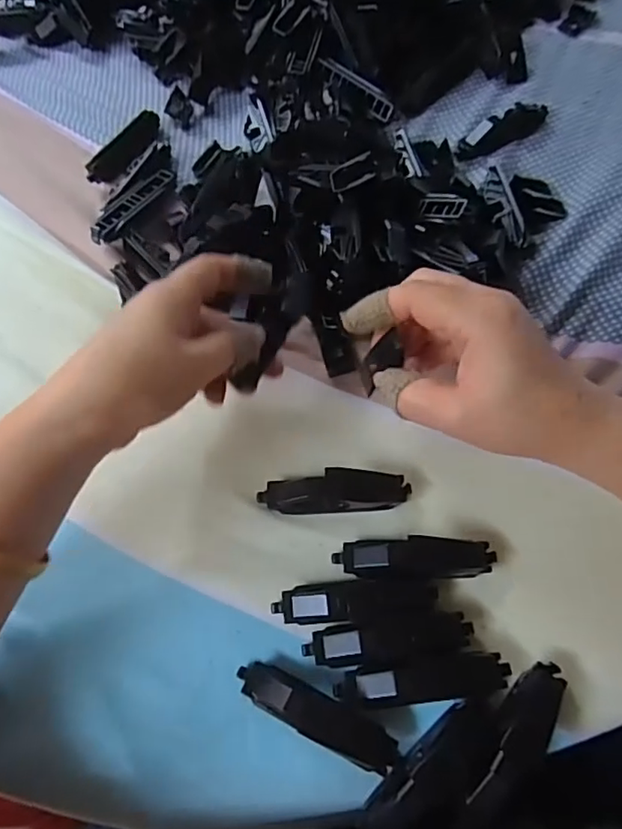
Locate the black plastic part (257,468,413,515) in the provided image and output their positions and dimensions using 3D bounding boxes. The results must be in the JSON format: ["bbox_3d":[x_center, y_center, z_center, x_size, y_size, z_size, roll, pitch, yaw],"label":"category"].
[{"bbox_3d":[0.012,0.042,0.308,0.079,0.013,0.021,-1,65,2],"label":"black plastic part"}]

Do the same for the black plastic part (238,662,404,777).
[{"bbox_3d":[0.003,0.140,0.264,0.080,0.017,0.018,23,68,12],"label":"black plastic part"}]

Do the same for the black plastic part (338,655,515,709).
[{"bbox_3d":[0.053,0.125,0.267,0.080,0.013,0.019,-6,65,-1],"label":"black plastic part"}]

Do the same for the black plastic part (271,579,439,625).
[{"bbox_3d":[0.022,0.093,0.282,0.080,0.019,0.020,-2,65,1],"label":"black plastic part"}]

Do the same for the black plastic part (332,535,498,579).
[{"bbox_3d":[0.053,0.074,0.291,0.080,0.017,0.021,0,65,2],"label":"black plastic part"}]

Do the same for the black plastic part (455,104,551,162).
[{"bbox_3d":[0.144,-0.213,0.423,0.082,0.015,0.017,-28,67,-10],"label":"black plastic part"}]

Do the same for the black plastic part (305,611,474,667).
[{"bbox_3d":[0.038,0.108,0.275,0.080,0.017,0.020,-8,65,-2],"label":"black plastic part"}]

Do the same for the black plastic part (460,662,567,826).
[{"bbox_3d":[0.092,0.147,0.255,0.019,0.017,0.074,31,70,15],"label":"black plastic part"}]

